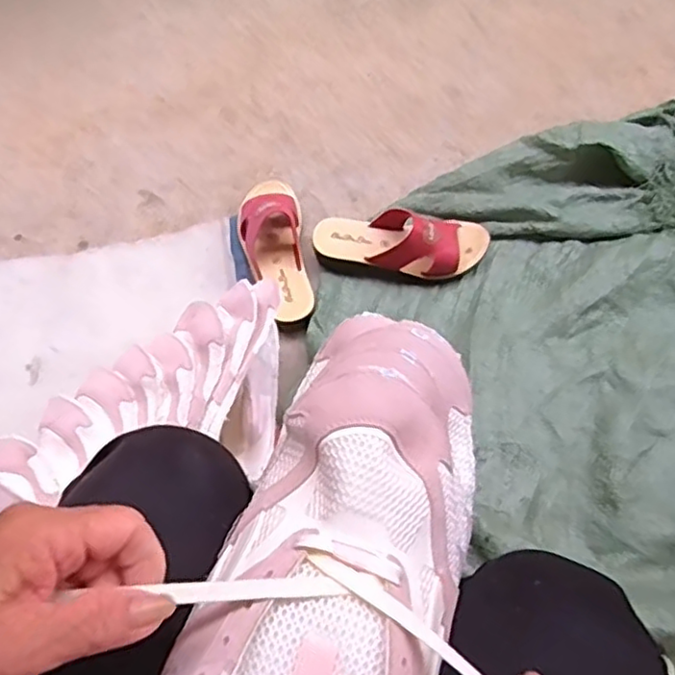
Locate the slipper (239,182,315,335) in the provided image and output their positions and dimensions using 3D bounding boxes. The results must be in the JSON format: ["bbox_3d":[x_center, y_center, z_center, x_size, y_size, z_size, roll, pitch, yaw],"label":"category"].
[{"bbox_3d":[-0.085,-0.119,0.873,0.086,0.062,0.235,-8,64,-2],"label":"slipper"}]

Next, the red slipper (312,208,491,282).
[{"bbox_3d":[0.083,-0.130,0.860,0.227,0.068,0.090,5,64,4],"label":"red slipper"}]

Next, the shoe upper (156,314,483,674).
[{"bbox_3d":[-0.002,0.111,0.329,0.124,0.079,0.287,17,62,10],"label":"shoe upper"}]

